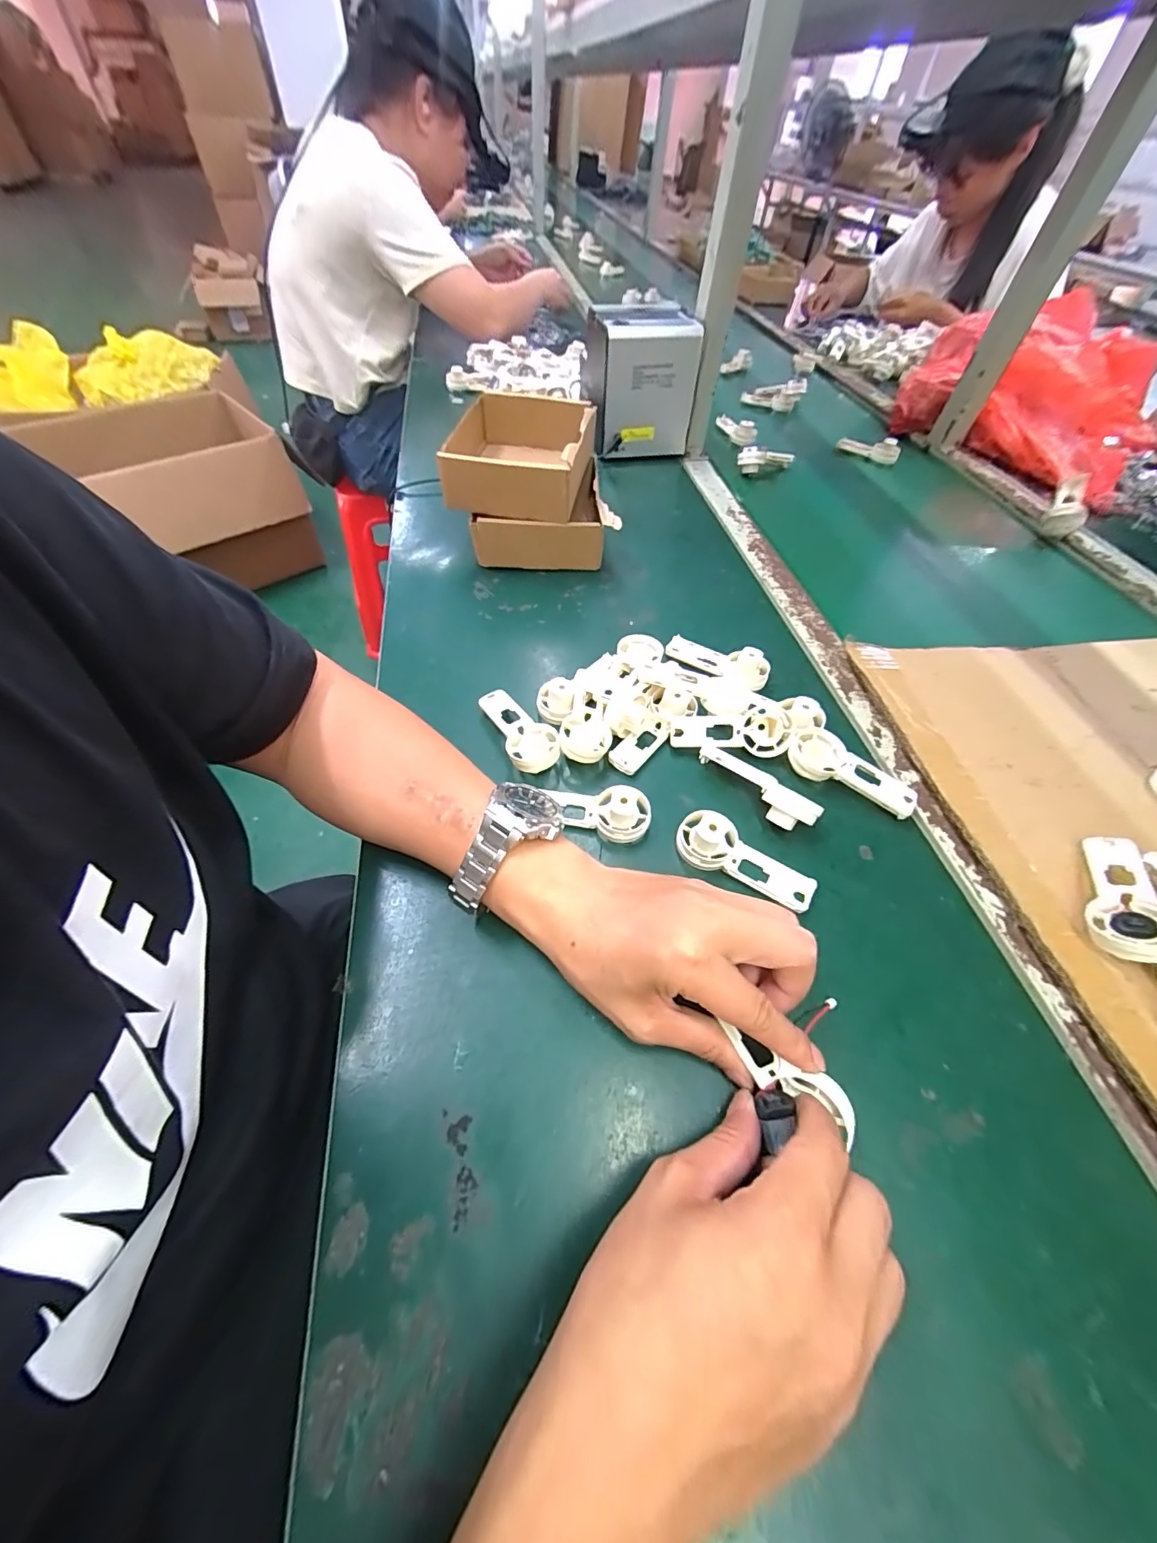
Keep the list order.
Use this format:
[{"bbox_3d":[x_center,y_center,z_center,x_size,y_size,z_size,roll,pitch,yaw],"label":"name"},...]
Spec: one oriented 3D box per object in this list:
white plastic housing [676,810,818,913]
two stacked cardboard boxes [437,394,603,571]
[{"bbox_3d":[0.112,0.057,0.332,0.093,0.028,0.034,23,56,15],"label":"white plastic housing"},{"bbox_3d":[-0.053,-0.319,0.554,0.163,0.111,0.182,1,53,0],"label":"two stacked cardboard boxes"}]

